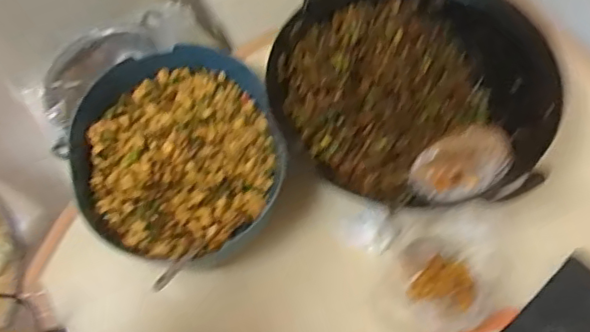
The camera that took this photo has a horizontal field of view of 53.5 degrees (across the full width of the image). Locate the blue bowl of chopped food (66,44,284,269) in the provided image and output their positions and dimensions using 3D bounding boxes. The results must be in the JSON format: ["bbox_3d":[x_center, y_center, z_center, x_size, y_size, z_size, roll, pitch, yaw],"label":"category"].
[{"bbox_3d":[-0.150,-0.008,0.761,0.258,0.080,0.272,-1,67,2],"label":"blue bowl of chopped food"}]

